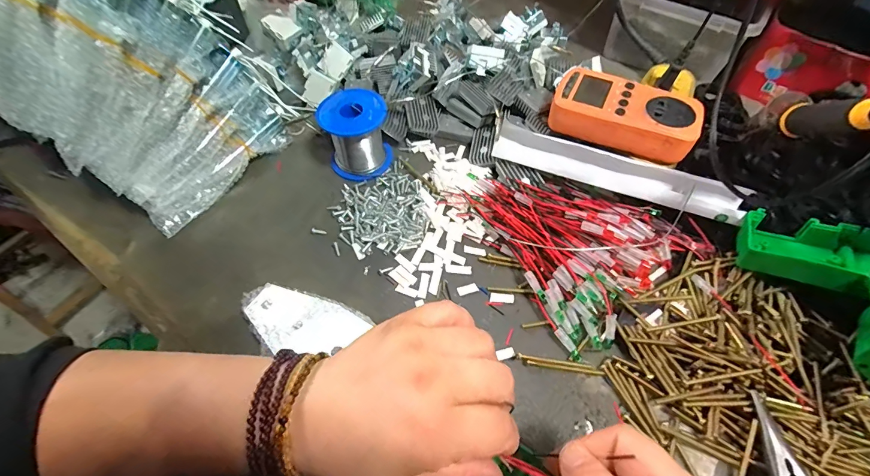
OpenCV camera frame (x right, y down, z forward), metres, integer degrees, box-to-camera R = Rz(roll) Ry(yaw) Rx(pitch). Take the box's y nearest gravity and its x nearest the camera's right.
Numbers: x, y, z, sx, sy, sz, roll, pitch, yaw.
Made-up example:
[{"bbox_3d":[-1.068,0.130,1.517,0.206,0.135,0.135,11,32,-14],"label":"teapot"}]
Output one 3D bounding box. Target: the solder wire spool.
[{"bbox_3d":[-0.078,-0.103,0.372,0.065,0.058,0.060,0,58,0],"label":"solder wire spool"}]

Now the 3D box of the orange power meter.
[{"bbox_3d":[0.175,-0.114,0.356,0.127,0.040,0.069,22,60,13],"label":"orange power meter"}]

